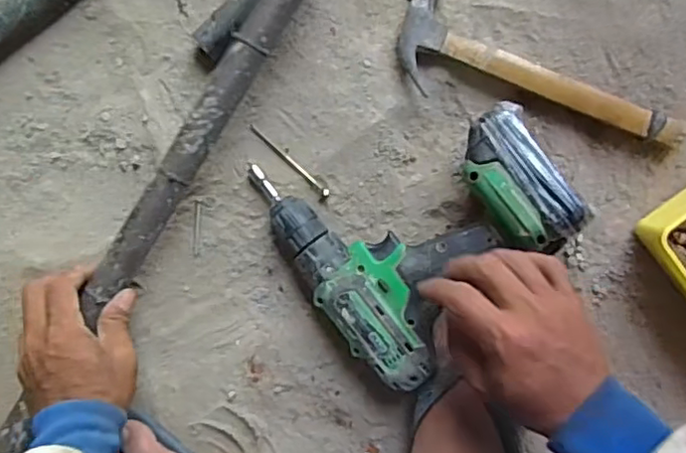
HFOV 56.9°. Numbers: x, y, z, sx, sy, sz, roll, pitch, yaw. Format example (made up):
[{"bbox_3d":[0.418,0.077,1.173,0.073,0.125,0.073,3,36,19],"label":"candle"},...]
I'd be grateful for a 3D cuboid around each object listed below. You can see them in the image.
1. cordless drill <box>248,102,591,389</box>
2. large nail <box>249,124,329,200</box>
[{"bbox_3d":[0.060,-0.007,0.522,0.219,0.065,0.212,-38,89,5],"label":"cordless drill"},{"bbox_3d":[-0.049,-0.059,0.571,0.093,0.004,0.007,41,92,0],"label":"large nail"}]

